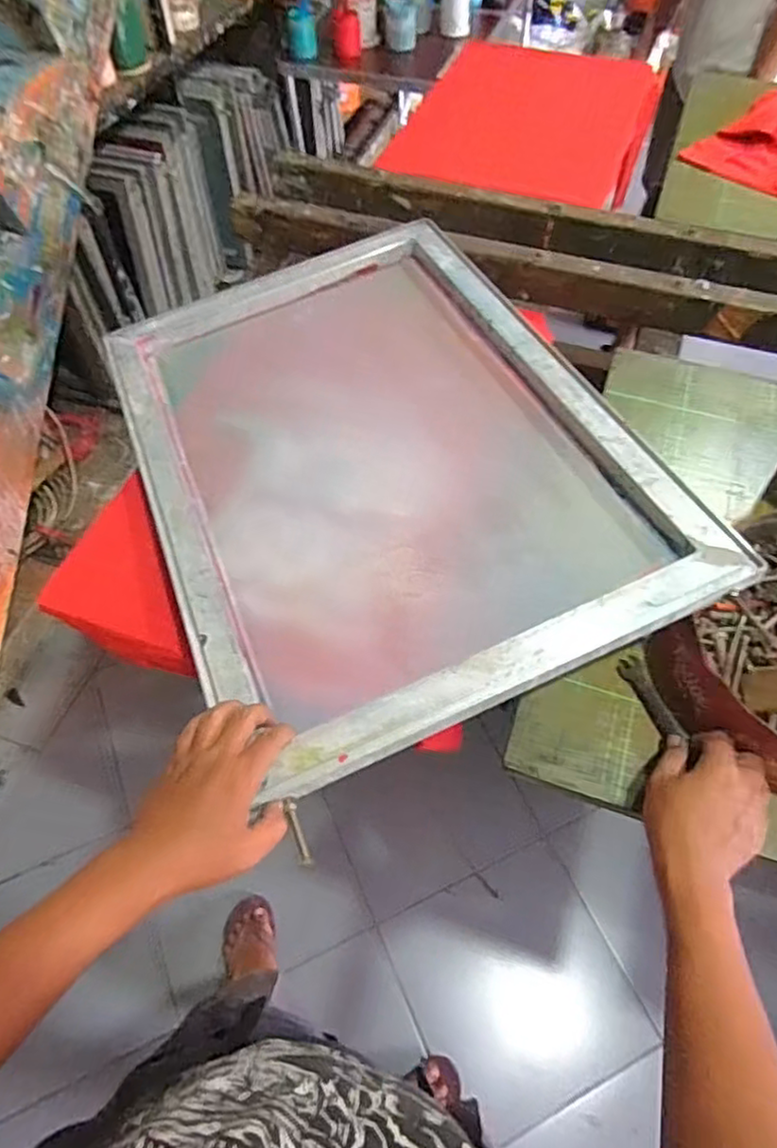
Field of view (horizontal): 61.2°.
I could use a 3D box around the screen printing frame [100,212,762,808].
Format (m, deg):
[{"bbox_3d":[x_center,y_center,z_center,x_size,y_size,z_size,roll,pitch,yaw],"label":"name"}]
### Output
[{"bbox_3d":[-0.027,-0.145,0.731,0.457,0.050,0.668,-24,56,-7],"label":"screen printing frame"}]

